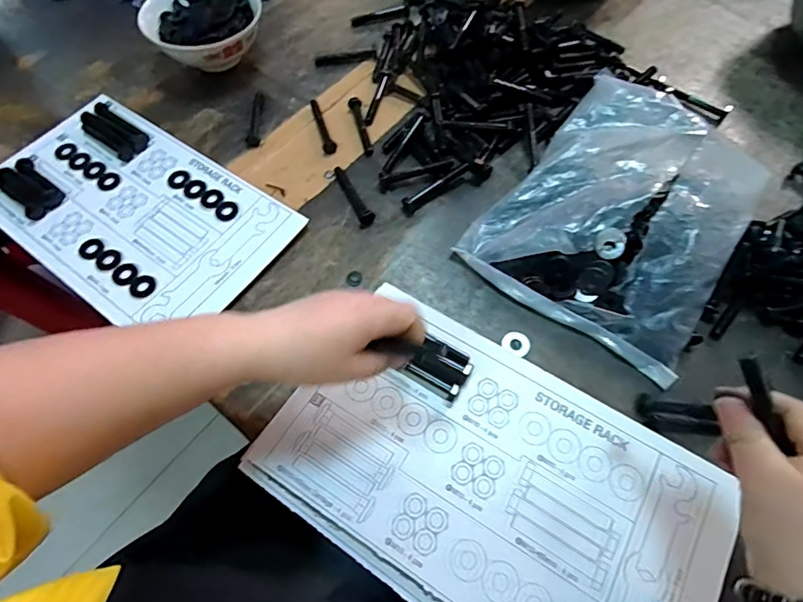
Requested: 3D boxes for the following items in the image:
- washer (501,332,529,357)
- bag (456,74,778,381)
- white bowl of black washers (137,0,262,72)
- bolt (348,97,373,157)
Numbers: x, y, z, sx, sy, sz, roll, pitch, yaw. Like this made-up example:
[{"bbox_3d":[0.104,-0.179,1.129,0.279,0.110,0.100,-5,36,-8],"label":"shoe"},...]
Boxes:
[{"bbox_3d":[0.102,0.037,0.416,0.023,0.004,0.022,0,62,1],"label":"washer"},{"bbox_3d":[0.206,-0.087,0.441,0.211,0.066,0.244,32,67,16],"label":"bag"},{"bbox_3d":[-0.238,-0.337,0.576,0.131,0.057,0.141,0,62,1],"label":"white bowl of black washers"},{"bbox_3d":[-0.046,-0.200,0.531,0.014,0.011,0.081,-11,63,-5],"label":"bolt"}]

